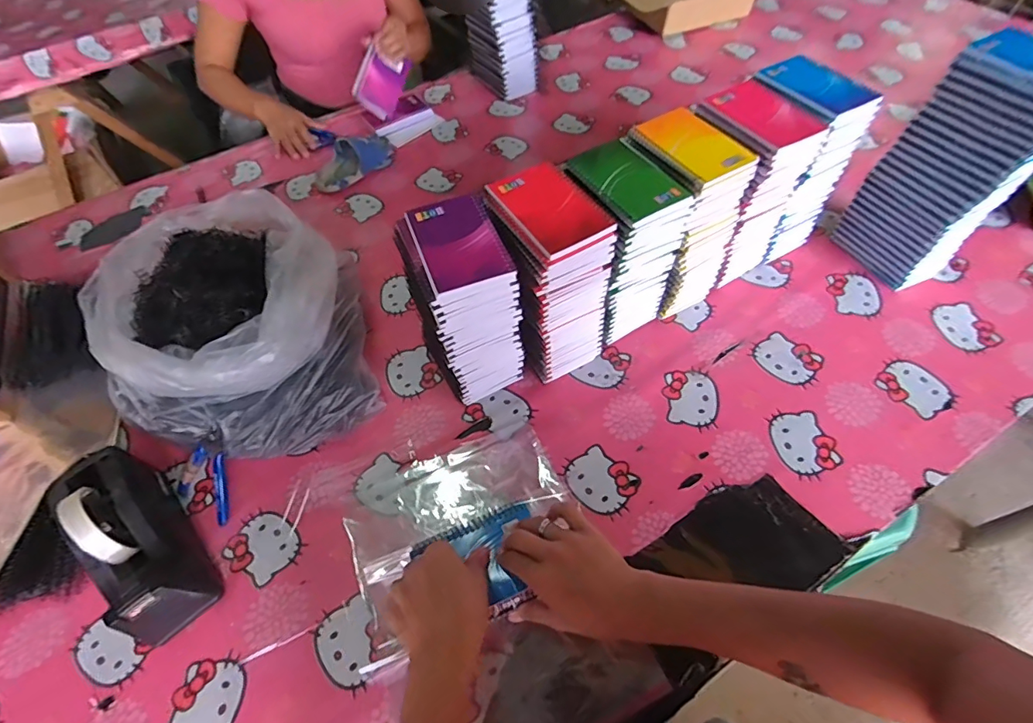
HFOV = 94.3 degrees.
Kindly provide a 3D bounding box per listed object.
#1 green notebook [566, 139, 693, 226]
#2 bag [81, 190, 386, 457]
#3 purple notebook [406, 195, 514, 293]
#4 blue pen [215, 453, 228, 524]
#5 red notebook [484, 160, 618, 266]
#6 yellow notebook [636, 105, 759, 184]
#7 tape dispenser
[{"bbox_3d":[0.125,-0.206,0.538,0.090,0.015,0.124,-27,59,-13],"label":"green notebook"},{"bbox_3d":[-0.375,-0.069,0.643,0.292,0.199,0.385,-17,57,-6],"label":"bag"},{"bbox_3d":[-0.059,-0.124,0.489,0.083,0.004,0.124,-20,57,-8],"label":"purple notebook"},{"bbox_3d":[-0.351,0.152,0.568,0.015,0.011,0.085,1,96,5],"label":"blue pen"},{"bbox_3d":[0.035,-0.169,0.512,0.086,0.017,0.142,-28,59,-13],"label":"red notebook"},{"bbox_3d":[0.205,-0.259,0.564,0.089,0.012,0.130,-26,58,-12],"label":"yellow notebook"},{"bbox_3d":[-0.419,0.192,0.521,0.077,0.122,0.212,-38,62,-19],"label":"tape dispenser"}]

